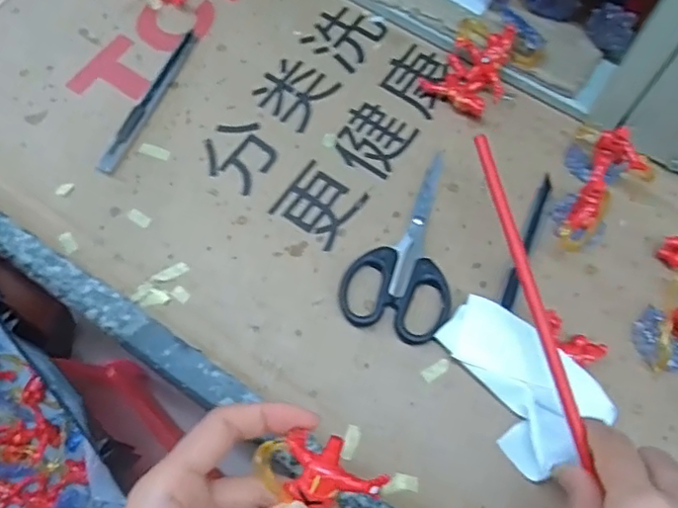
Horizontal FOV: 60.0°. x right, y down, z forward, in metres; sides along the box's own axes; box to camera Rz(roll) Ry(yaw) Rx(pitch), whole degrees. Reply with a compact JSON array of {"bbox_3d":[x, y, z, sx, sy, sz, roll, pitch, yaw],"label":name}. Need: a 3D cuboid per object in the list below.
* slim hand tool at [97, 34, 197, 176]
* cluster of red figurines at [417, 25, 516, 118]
[{"bbox_3d":[-0.130,-0.109,0.407,0.012,0.007,0.126,20,70,8],"label":"slim hand tool"},{"bbox_3d":[0.092,-0.126,0.398,0.049,0.033,0.055,41,74,15],"label":"cluster of red figurines"}]

